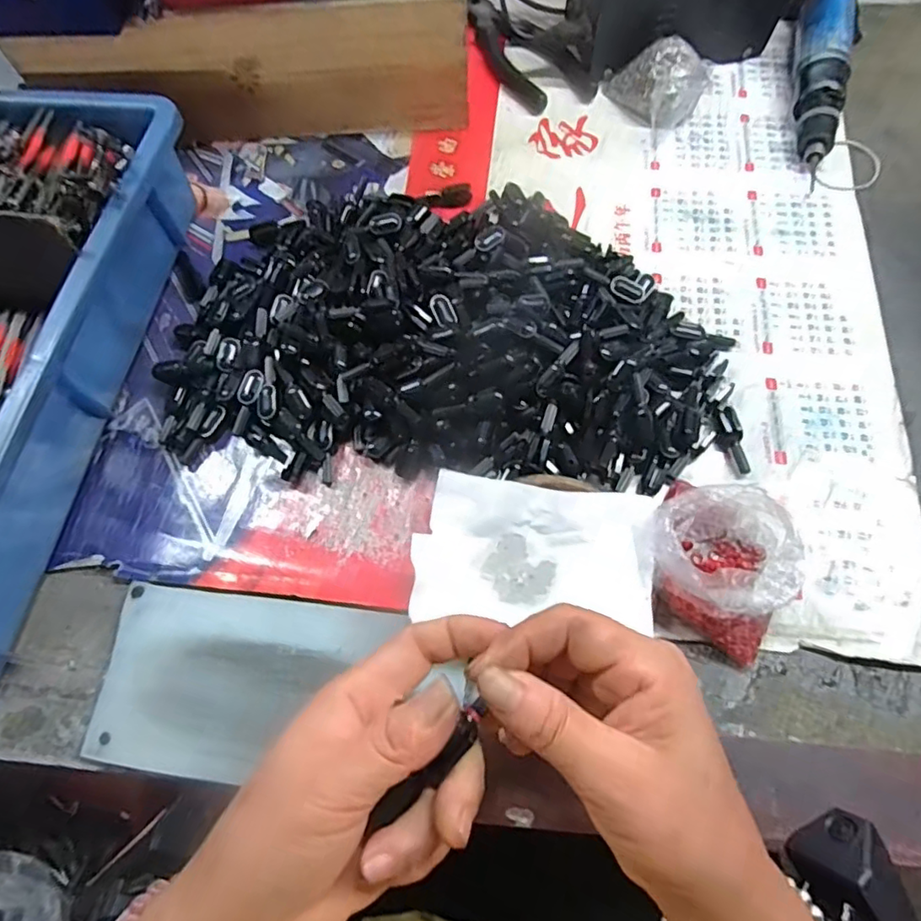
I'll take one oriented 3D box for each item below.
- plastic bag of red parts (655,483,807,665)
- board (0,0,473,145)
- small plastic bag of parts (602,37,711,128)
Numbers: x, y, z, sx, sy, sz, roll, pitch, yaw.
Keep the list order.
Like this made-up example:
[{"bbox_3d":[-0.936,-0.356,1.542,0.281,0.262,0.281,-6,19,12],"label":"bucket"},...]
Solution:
[{"bbox_3d":[0.143,0.051,0.310,0.083,0.043,0.080,29,70,14],"label":"plastic bag of red parts"},{"bbox_3d":[-0.153,-0.299,0.446,0.316,0.113,0.030,-4,71,8],"label":"board"},{"bbox_3d":[0.160,-0.295,0.459,0.063,0.040,0.071,-18,67,-6],"label":"small plastic bag of parts"}]

